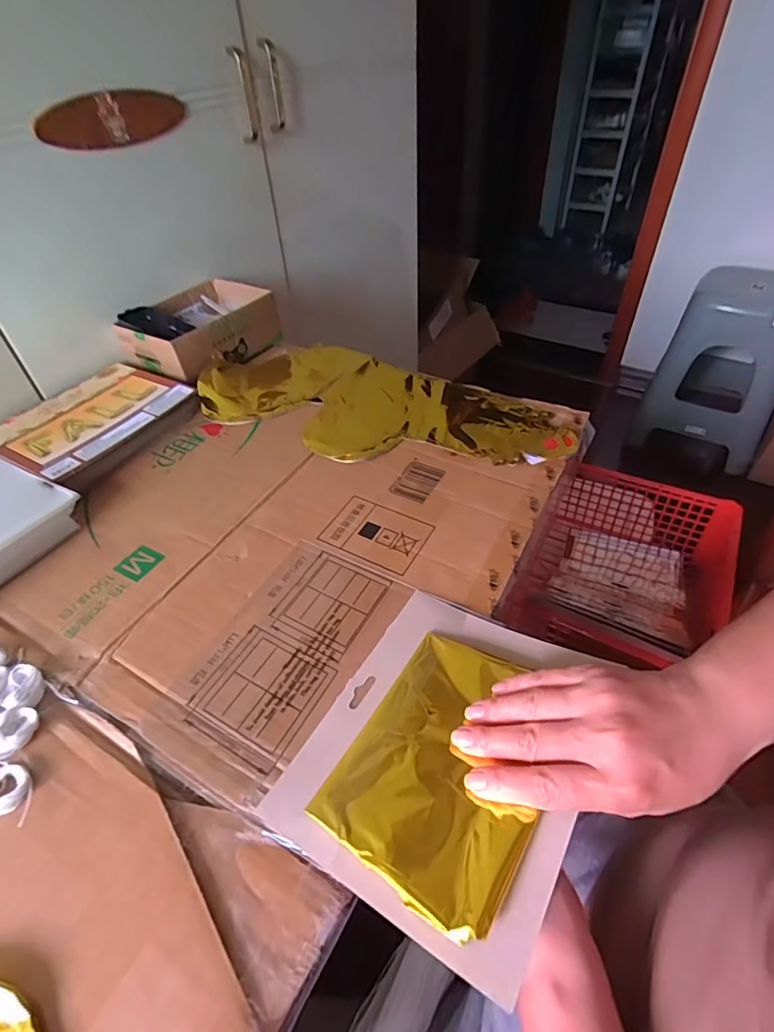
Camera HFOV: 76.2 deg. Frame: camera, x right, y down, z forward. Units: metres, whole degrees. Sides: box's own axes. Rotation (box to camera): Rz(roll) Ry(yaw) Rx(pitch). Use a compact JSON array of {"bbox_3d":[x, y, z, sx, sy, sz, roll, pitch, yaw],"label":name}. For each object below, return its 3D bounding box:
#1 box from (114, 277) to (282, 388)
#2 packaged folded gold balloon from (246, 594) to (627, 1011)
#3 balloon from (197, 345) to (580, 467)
[{"bbox_3d":[-0.267,-0.263,0.699,0.155,0.071,0.187,25,52,26],"label":"box"},{"bbox_3d":[0.039,0.138,0.314,0.160,0.015,0.192,13,45,34],"label":"packaged folded gold balloon"},{"bbox_3d":[-0.015,-0.135,0.587,0.437,0.020,0.198,20,50,23],"label":"balloon"}]

